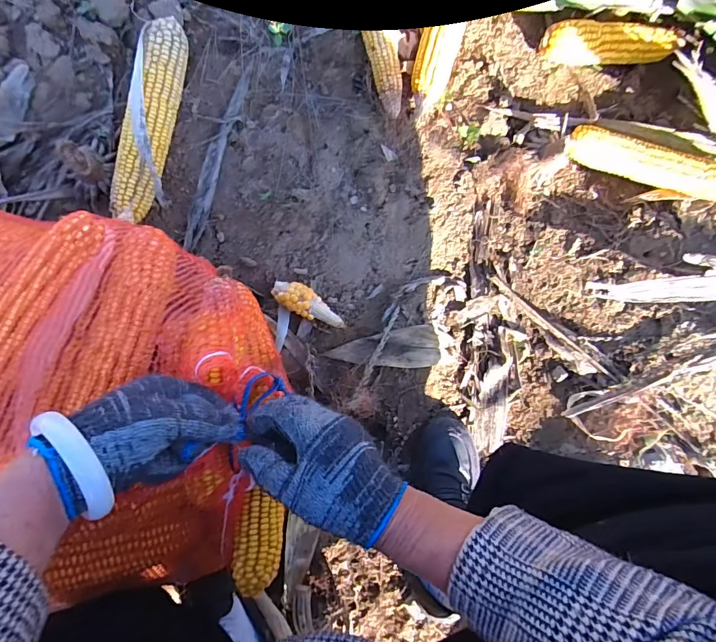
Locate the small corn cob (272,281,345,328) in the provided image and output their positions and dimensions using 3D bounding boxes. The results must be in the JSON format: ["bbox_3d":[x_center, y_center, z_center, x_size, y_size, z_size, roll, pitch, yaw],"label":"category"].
[{"bbox_3d":[-0.063,-0.021,0.533,0.099,0.033,0.036,26,86,-8],"label":"small corn cob"}]

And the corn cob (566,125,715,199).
[{"bbox_3d":[0.422,-0.217,0.570,0.252,0.045,0.063,21,86,11],"label":"corn cob"}]

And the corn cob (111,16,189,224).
[{"bbox_3d":[-0.249,-0.236,0.491,0.058,0.054,0.231,8,89,-11],"label":"corn cob"}]

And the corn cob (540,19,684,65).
[{"bbox_3d":[0.361,-0.393,0.585,0.208,0.059,0.045,-5,91,-11],"label":"corn cob"}]

